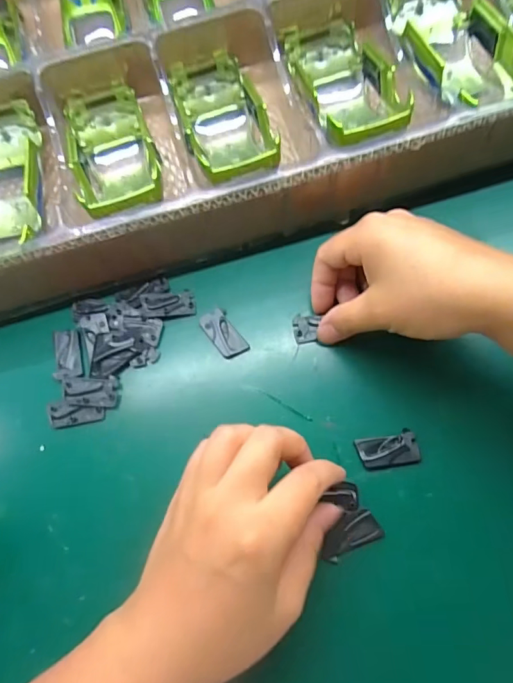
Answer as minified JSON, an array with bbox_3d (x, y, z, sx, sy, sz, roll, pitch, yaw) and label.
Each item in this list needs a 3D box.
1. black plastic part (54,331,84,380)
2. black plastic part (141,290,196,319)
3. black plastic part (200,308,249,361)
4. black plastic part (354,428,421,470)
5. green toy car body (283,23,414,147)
[{"bbox_3d":[-0.119,0.008,0.286,0.017,0.004,0.033,-13,70,-1],"label":"black plastic part"},{"bbox_3d":[-0.057,-0.024,0.293,0.034,0.004,0.018,-8,70,1],"label":"black plastic part"},{"bbox_3d":[-0.021,-0.005,0.287,0.018,0.004,0.033,-32,71,-8],"label":"black plastic part"},{"bbox_3d":[0.075,0.062,0.257,0.033,0.006,0.019,-14,70,-1],"label":"black plastic part"},{"bbox_3d":[0.060,-0.174,0.312,0.057,0.038,0.134,-10,53,-2],"label":"green toy car body"}]

